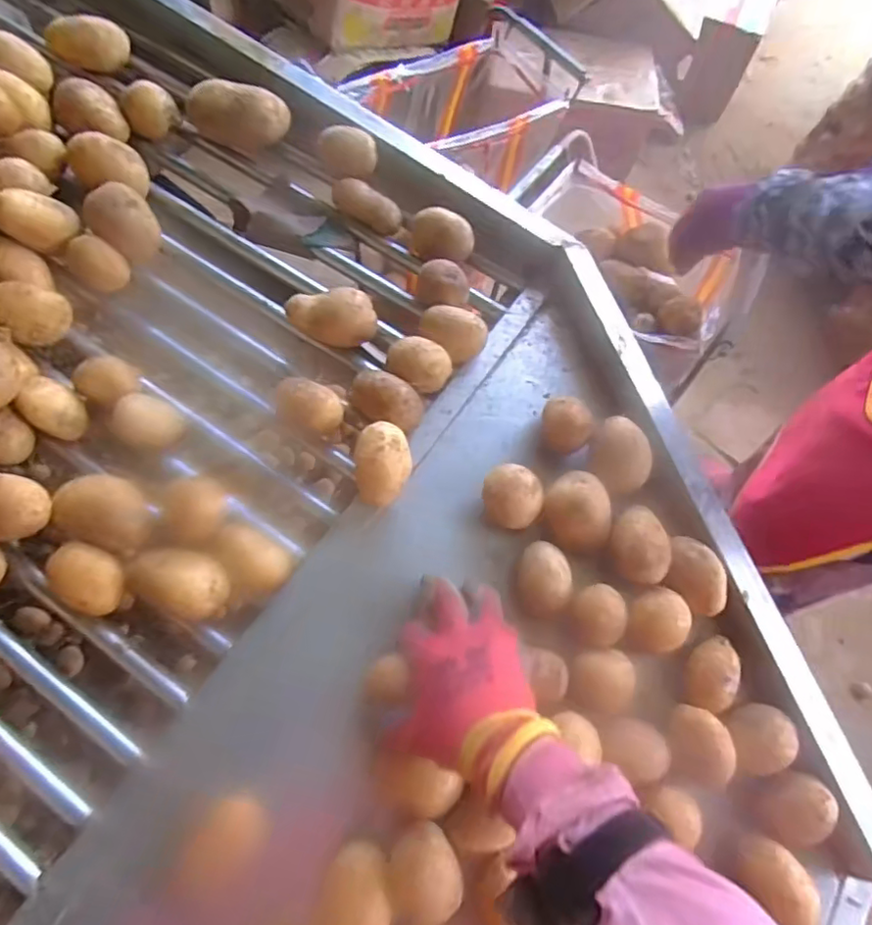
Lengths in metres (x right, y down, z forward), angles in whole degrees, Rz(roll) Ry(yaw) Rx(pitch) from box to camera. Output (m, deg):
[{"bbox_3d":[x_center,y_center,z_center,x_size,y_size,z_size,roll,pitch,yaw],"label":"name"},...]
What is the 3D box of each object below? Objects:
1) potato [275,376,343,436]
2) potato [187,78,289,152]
[{"bbox_3d":[-0.110,-0.050,0.512,0.054,0.035,0.043,6,66,-1],"label":"potato"},{"bbox_3d":[-0.216,-0.380,0.641,0.099,0.048,0.050,11,67,2],"label":"potato"}]

